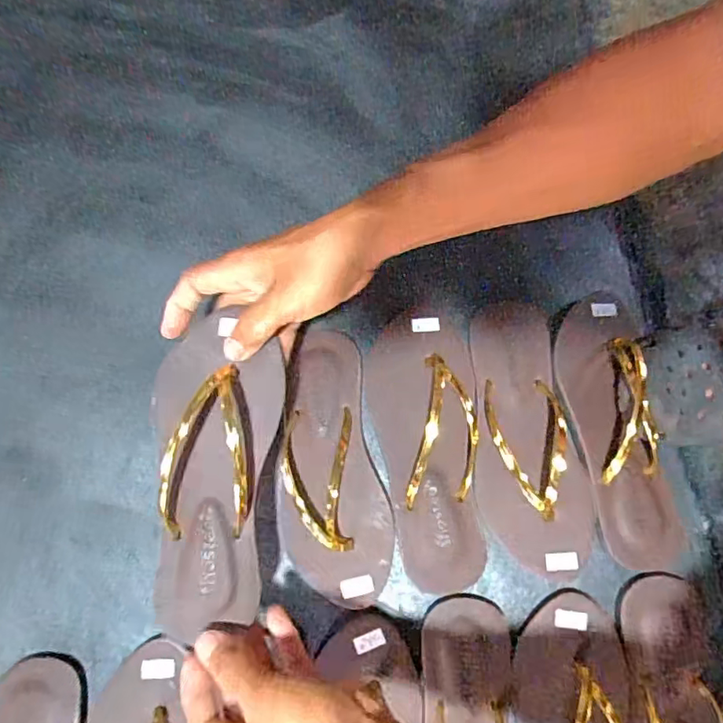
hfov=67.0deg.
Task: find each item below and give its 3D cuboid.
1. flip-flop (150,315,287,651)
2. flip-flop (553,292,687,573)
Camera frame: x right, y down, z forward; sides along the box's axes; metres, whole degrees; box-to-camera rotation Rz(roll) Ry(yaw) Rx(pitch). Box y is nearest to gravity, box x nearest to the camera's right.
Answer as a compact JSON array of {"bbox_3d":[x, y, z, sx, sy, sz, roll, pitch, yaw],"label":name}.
[{"bbox_3d":[-0.106,0.074,0.384,0.091,0.035,0.216,2,82,-1],"label":"flip-flop"},{"bbox_3d":[0.222,0.054,0.465,0.083,0.039,0.238,-7,78,-6],"label":"flip-flop"}]

